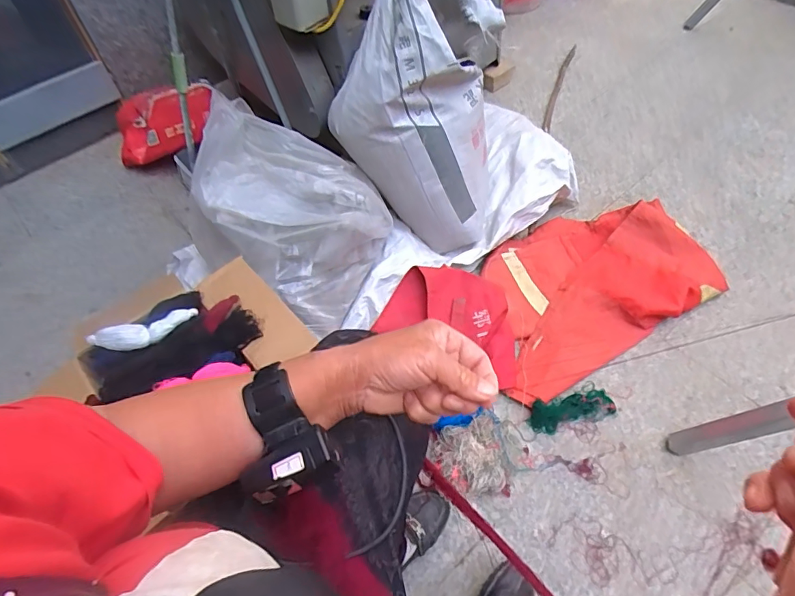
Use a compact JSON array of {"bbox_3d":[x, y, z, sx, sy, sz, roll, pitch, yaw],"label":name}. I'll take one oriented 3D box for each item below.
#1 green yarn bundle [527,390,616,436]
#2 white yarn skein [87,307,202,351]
[{"bbox_3d":[0.333,0.217,0.893,0.166,0.026,0.057,-11,56,-5],"label":"green yarn bundle"},{"bbox_3d":[-0.391,0.051,0.722,0.151,0.033,0.035,-19,53,-12],"label":"white yarn skein"}]

